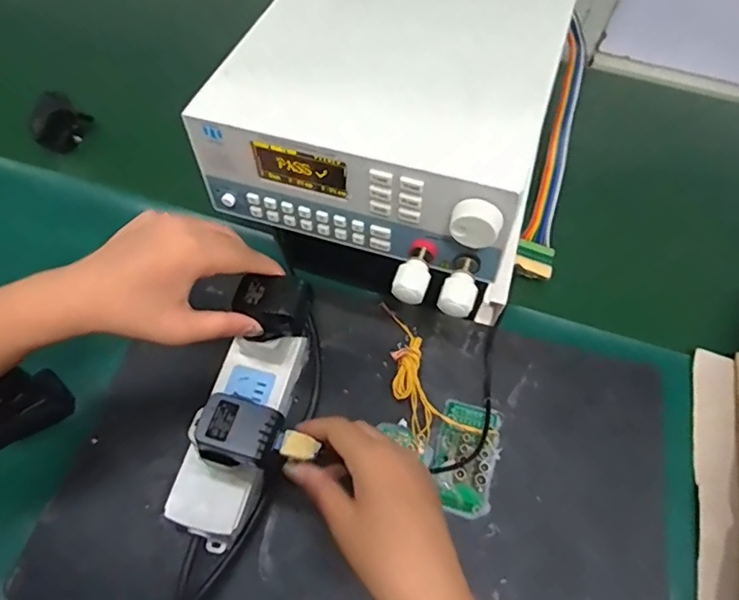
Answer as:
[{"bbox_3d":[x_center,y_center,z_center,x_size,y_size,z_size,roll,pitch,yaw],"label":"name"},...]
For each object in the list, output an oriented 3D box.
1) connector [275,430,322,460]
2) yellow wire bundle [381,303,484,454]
[{"bbox_3d":[-0.046,0.094,0.356,0.028,0.004,0.015,14,57,2],"label":"connector"},{"bbox_3d":[0.034,0.062,0.453,0.045,0.013,0.134,-21,62,-16],"label":"yellow wire bundle"}]

